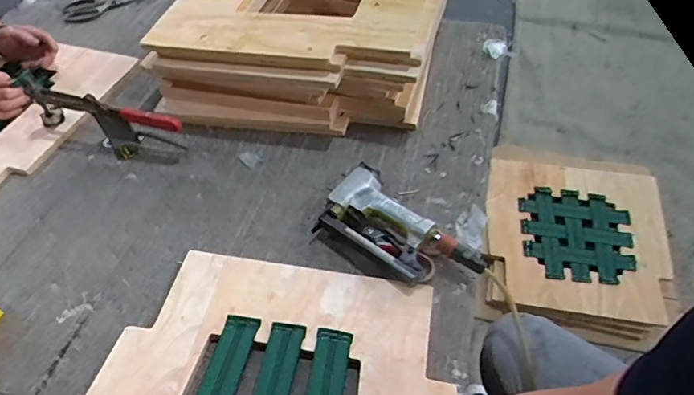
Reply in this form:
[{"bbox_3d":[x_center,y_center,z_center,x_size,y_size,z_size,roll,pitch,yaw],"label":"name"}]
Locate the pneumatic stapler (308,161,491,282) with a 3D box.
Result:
[{"bbox_3d":[0.072,0.059,0.701,0.254,0.047,0.128,37,62,26],"label":"pneumatic stapler"}]

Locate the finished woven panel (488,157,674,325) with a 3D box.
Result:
[{"bbox_3d":[0.614,0.091,1.254,0.450,0.028,0.468,7,55,7],"label":"finished woven panel"}]

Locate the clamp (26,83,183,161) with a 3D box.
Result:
[{"bbox_3d":[-0.447,-0.135,0.850,0.315,0.098,0.055,12,54,11],"label":"clamp"}]

